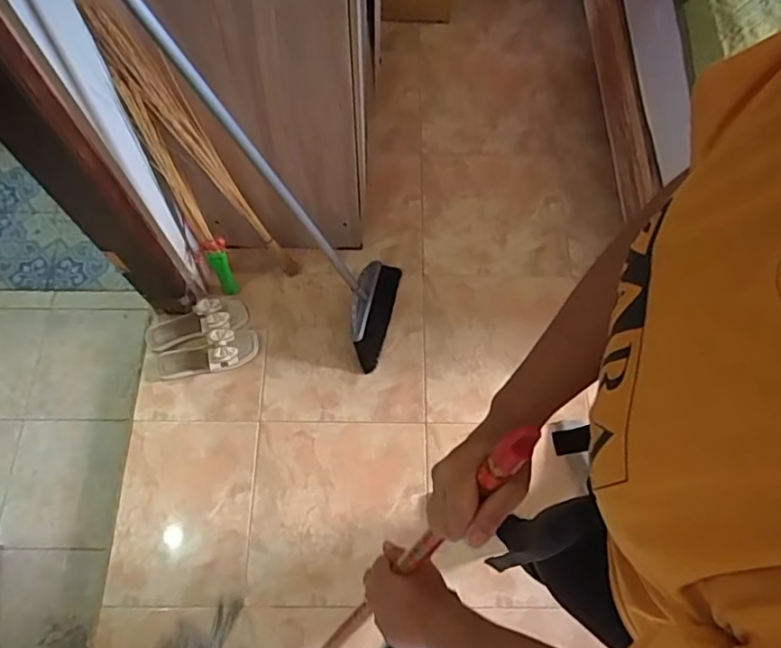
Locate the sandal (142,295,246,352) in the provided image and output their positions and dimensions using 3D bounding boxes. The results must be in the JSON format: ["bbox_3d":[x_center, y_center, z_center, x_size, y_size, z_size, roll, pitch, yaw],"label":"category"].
[{"bbox_3d":[-0.491,0.003,1.431,0.252,0.081,0.099,-22,70,-10],"label":"sandal"}]

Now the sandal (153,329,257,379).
[{"bbox_3d":[-0.458,0.075,1.401,0.248,0.075,0.095,-18,70,-8],"label":"sandal"}]

